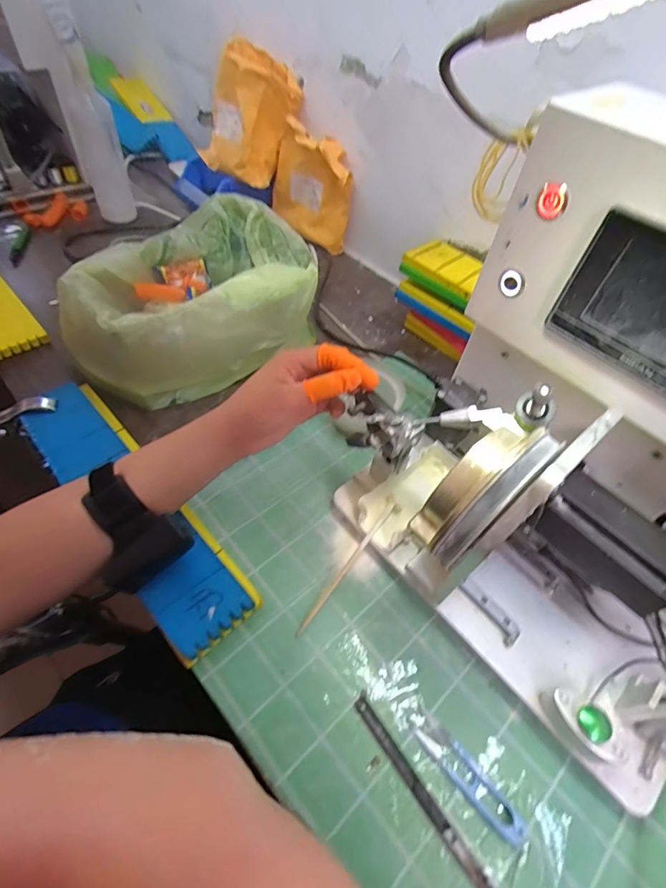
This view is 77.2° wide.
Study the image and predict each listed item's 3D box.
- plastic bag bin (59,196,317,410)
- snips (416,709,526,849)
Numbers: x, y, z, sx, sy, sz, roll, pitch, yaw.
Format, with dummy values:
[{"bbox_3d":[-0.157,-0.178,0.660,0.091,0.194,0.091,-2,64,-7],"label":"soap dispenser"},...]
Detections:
[{"bbox_3d":[-0.164,-0.179,0.545,0.212,0.139,0.299,30,53,16],"label":"plastic bag bin"},{"bbox_3d":[0.105,0.256,0.321,0.022,0.007,0.095,-32,61,-29],"label":"snips"}]

